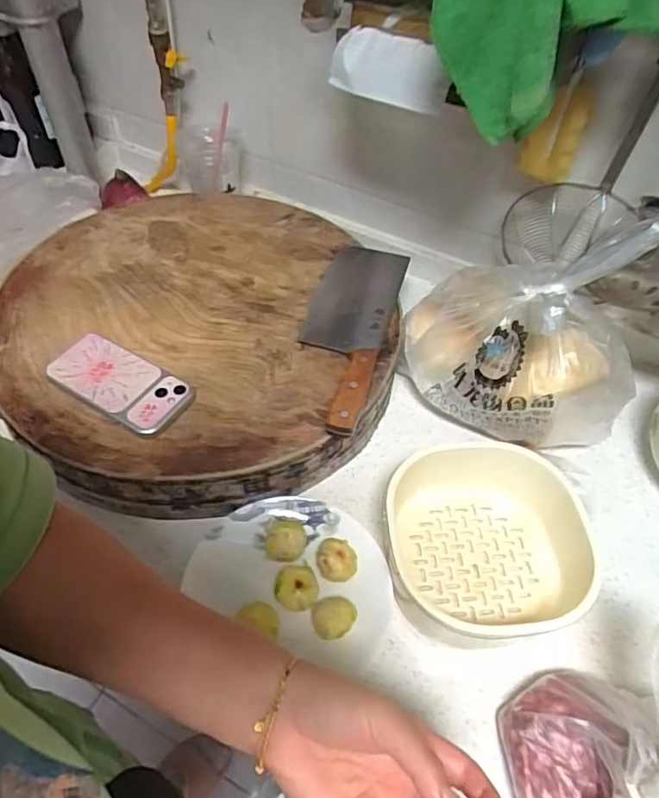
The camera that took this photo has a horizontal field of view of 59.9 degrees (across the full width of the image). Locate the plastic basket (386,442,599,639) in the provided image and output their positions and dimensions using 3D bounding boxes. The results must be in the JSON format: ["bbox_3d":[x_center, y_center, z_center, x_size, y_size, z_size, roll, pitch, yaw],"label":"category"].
[{"bbox_3d":[0.141,0.135,0.533,0.175,0.081,0.181,5,52,1],"label":"plastic basket"}]

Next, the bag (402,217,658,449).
[{"bbox_3d":[0.199,-0.078,0.593,0.244,0.196,0.169,33,57,21],"label":"bag"}]

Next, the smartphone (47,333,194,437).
[{"bbox_3d":[-0.215,-0.018,0.589,0.153,0.011,0.072,27,55,17],"label":"smartphone"}]

